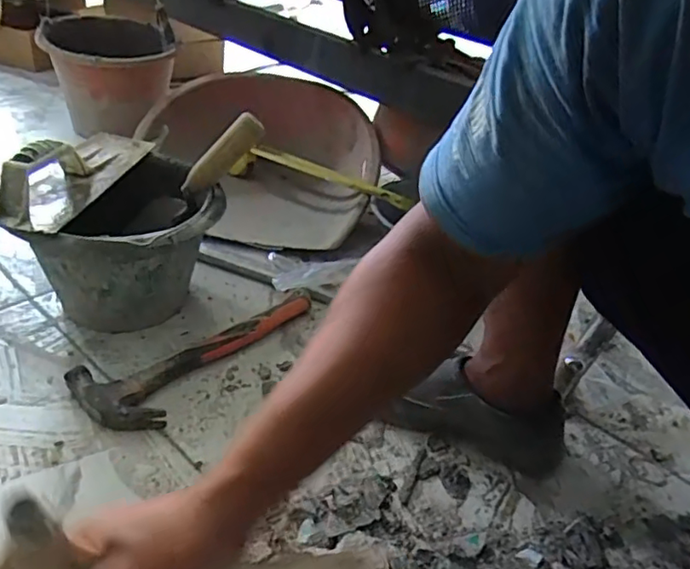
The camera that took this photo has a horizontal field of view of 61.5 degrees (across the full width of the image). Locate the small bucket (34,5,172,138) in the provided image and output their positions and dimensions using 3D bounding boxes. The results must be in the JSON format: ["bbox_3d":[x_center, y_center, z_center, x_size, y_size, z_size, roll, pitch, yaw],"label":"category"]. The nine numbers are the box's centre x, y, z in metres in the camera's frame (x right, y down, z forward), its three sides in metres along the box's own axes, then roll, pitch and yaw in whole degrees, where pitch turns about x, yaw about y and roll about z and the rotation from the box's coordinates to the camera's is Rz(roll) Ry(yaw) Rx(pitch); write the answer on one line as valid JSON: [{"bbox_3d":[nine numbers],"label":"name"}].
[{"bbox_3d":[-0.487,-0.446,1.219,0.238,0.199,0.238,-7,38,-18],"label":"small bucket"}]

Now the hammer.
[{"bbox_3d":[-0.177,0.073,0.728,0.109,0.029,0.311,28,38,25],"label":"hammer"}]

